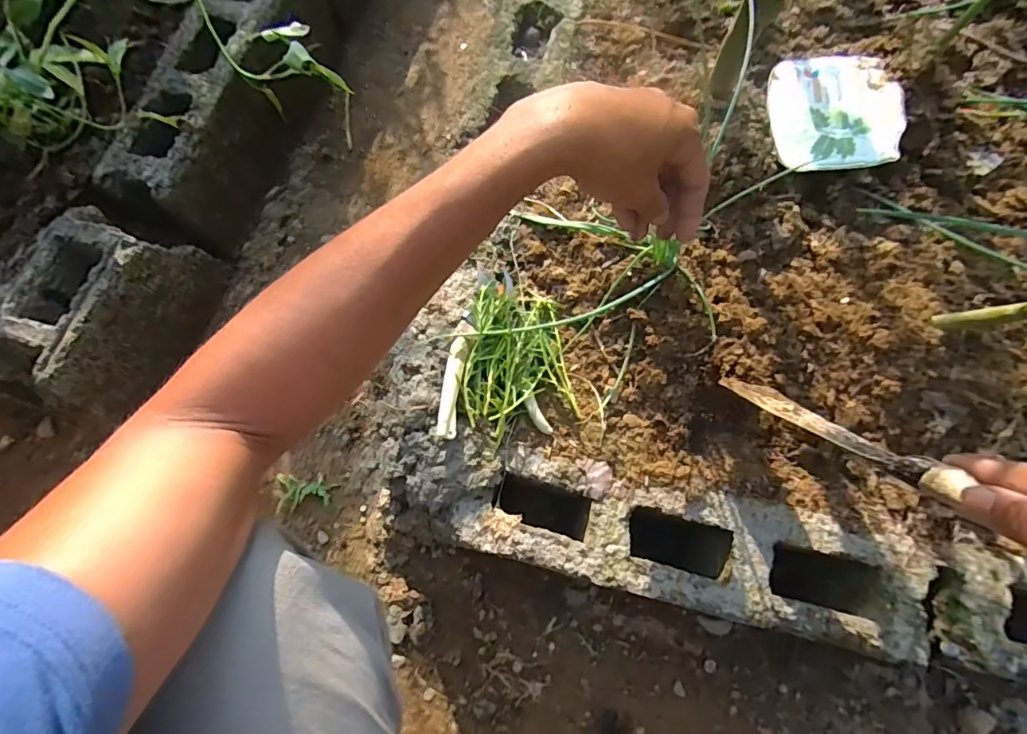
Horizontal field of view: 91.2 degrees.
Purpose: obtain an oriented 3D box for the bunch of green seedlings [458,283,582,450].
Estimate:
[{"bbox_3d":[0.000,-0.009,0.436,0.092,0.039,0.118,-9,71,-4],"label":"bunch of green seedlings"}]

